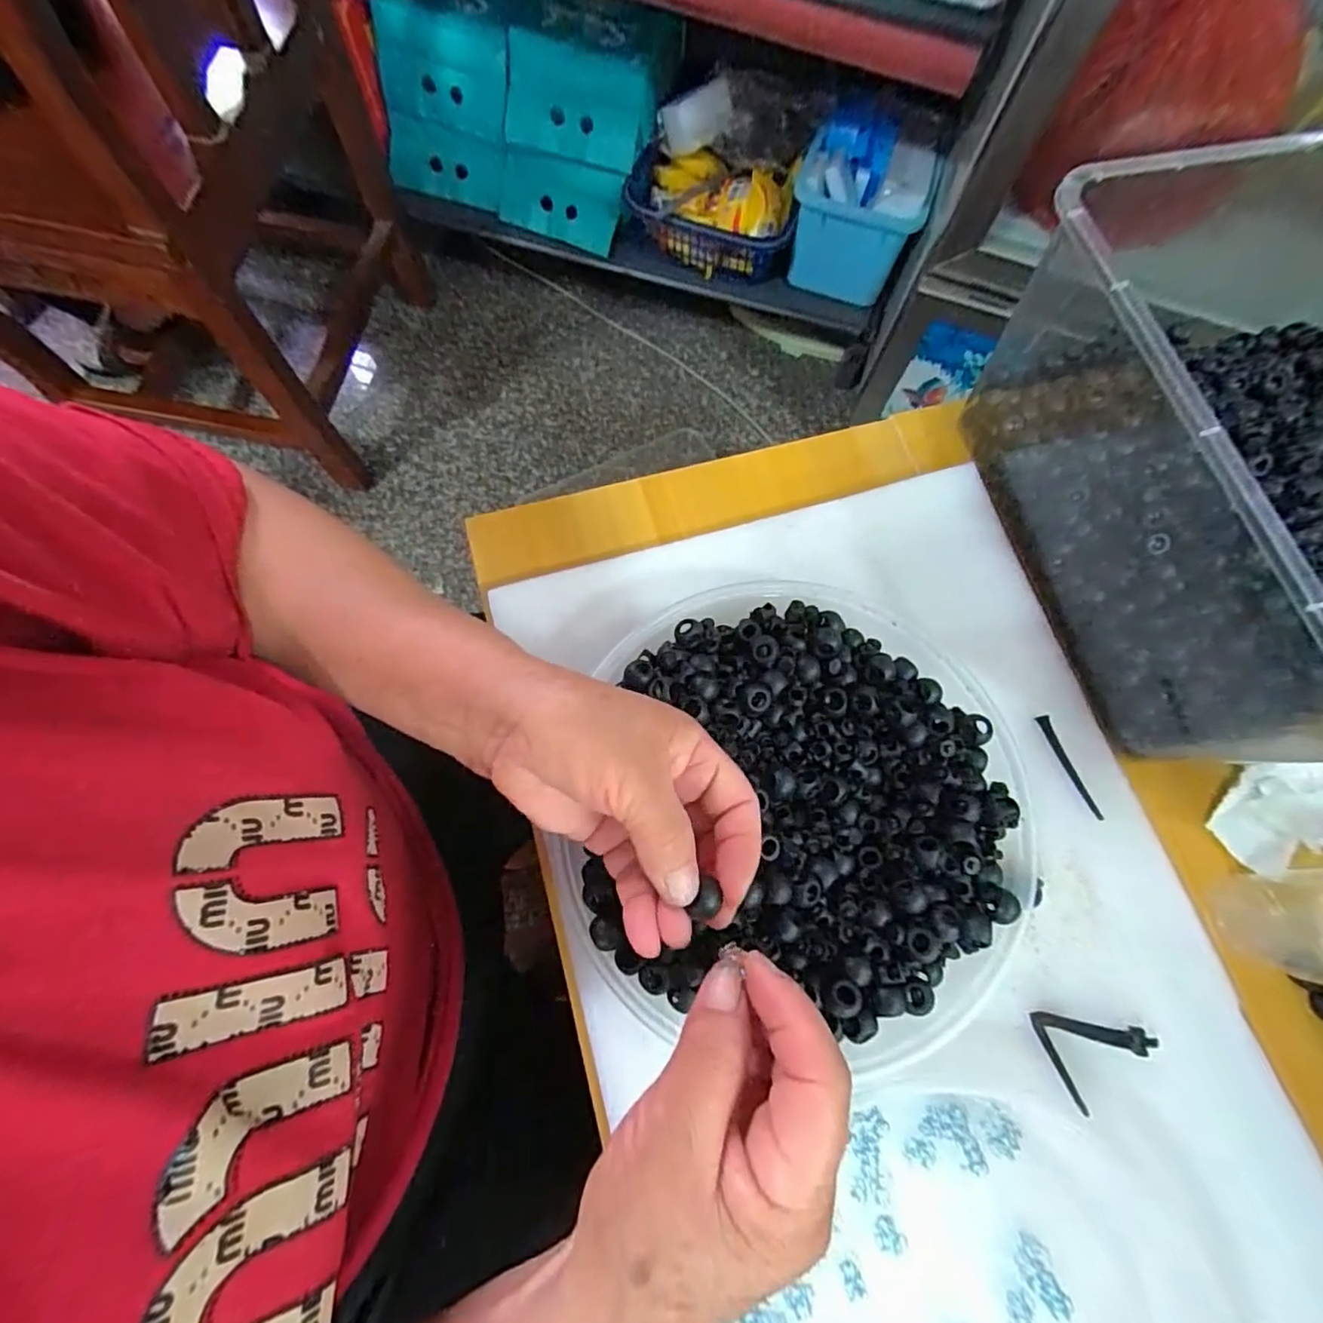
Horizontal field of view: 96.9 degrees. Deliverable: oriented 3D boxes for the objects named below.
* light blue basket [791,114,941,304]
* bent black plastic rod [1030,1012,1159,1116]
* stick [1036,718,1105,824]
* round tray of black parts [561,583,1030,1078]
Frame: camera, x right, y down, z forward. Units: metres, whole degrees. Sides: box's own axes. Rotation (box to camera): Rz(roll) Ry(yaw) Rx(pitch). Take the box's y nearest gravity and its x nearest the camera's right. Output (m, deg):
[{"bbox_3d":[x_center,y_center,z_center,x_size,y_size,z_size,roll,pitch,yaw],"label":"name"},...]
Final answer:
[{"bbox_3d":[0.318,-0.727,0.945,0.204,0.141,0.220,16,73,3],"label":"light blue basket"},{"bbox_3d":[0.215,0.188,0.290,0.050,0.004,0.044,-24,75,-9],"label":"bent black plastic rod"},{"bbox_3d":[0.233,0.061,0.334,0.007,0.005,0.062,-21,74,-8],"label":"stick"},{"bbox_3d":[0.084,0.073,0.302,0.223,0.050,0.221,0,72,-2],"label":"round tray of black parts"}]

